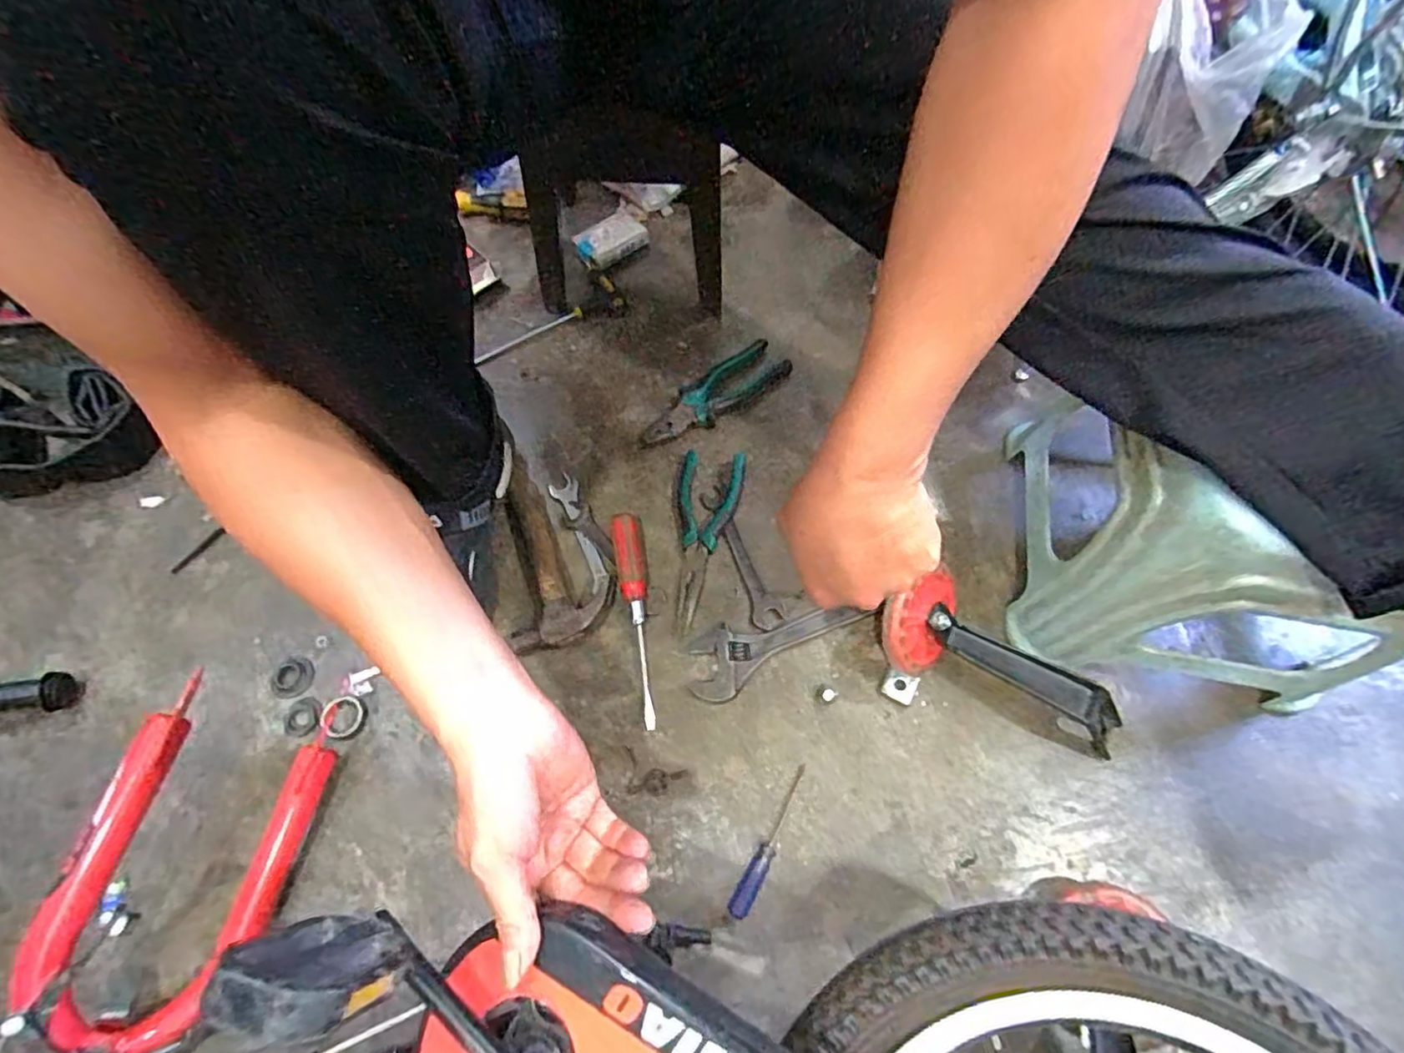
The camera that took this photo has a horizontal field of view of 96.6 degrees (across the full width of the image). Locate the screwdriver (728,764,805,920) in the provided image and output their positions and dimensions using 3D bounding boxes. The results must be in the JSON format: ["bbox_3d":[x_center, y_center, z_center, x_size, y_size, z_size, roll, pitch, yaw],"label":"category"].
[{"bbox_3d":[0.058,0.261,0.523,0.017,0.015,0.128,27,66,12],"label":"screwdriver"}]

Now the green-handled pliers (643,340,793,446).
[{"bbox_3d":[0.021,-0.151,0.706,0.193,0.031,0.050,-40,71,-18],"label":"green-handled pliers"}]

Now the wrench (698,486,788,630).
[{"bbox_3d":[0.038,0.028,0.634,0.029,0.011,0.158,-21,66,-11],"label":"wrench"}]

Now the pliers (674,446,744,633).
[{"bbox_3d":[-0.006,0.007,0.624,0.067,0.021,0.185,11,64,5],"label":"pliers"}]

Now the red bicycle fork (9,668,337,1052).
[{"bbox_3d":[-0.388,0.264,0.467,0.112,0.096,0.269,12,64,5],"label":"red bicycle fork"}]

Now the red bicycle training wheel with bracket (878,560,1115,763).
[{"bbox_3d":[0.262,0.121,0.560,0.230,0.068,0.094,29,66,-1],"label":"red bicycle training wheel with bracket"}]

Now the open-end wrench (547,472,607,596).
[{"bbox_3d":[-0.124,0.004,0.647,0.029,0.004,0.140,-23,66,-12],"label":"open-end wrench"}]

